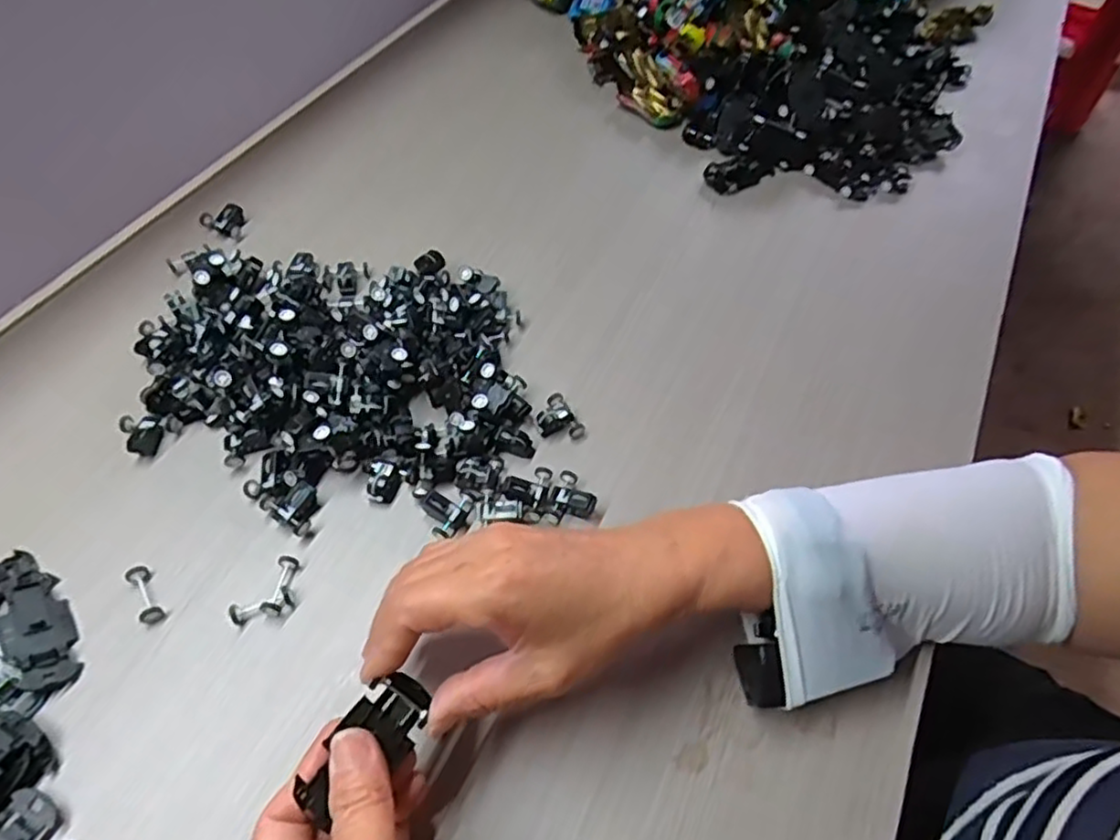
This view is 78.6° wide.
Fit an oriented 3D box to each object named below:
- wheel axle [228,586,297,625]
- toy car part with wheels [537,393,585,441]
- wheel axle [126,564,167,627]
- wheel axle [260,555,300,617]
[{"bbox_3d":[-0.157,0.098,0.361,0.032,0.010,0.012,-20,58,-17],"label":"wheel axle"},{"bbox_3d":[-0.002,-0.001,0.431,0.023,0.013,0.033,-27,61,-21],"label":"toy car part with wheels"},{"bbox_3d":[-0.219,0.092,0.362,0.011,0.008,0.034,-28,61,-21],"label":"wheel axle"},{"bbox_3d":[-0.150,0.088,0.367,0.010,0.009,0.033,6,54,1],"label":"wheel axle"}]

